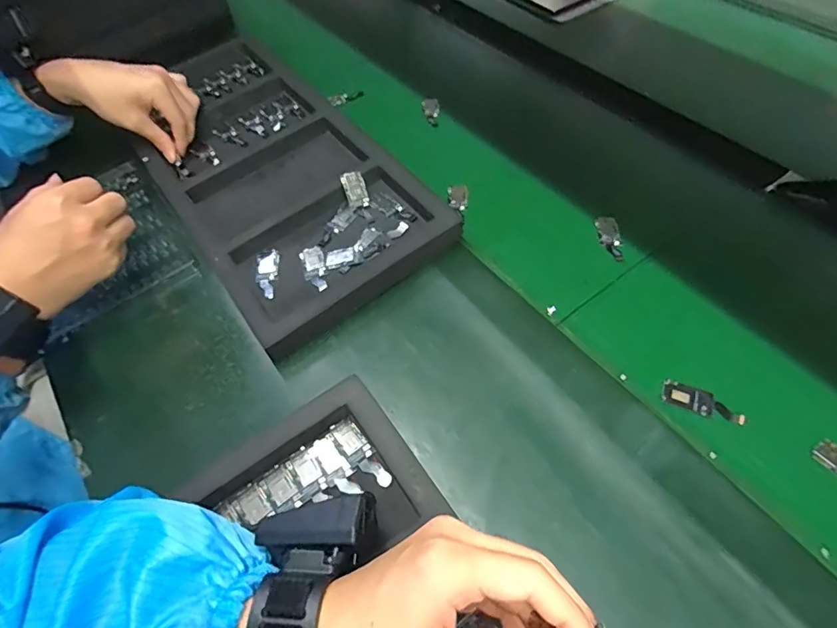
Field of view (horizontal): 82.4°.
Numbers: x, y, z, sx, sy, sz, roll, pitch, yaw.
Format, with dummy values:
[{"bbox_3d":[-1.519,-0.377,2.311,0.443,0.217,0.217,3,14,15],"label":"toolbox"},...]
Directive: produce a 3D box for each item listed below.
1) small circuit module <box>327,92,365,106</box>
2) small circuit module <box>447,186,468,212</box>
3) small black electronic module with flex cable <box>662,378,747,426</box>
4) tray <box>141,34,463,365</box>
[{"bbox_3d":[-0.101,-0.303,0.672,0.050,0.011,0.017,-17,56,-7],"label":"small circuit module"},{"bbox_3d":[0.045,-0.132,0.539,0.022,0.004,0.039,-4,56,2],"label":"small circuit module"},{"bbox_3d":[0.229,0.071,0.385,0.060,0.004,0.024,21,60,18],"label":"small black electronic module with flex cable"},{"bbox_3d":[-0.187,-0.181,0.565,0.216,0.041,0.497,-33,59,-17],"label":"tray"}]

